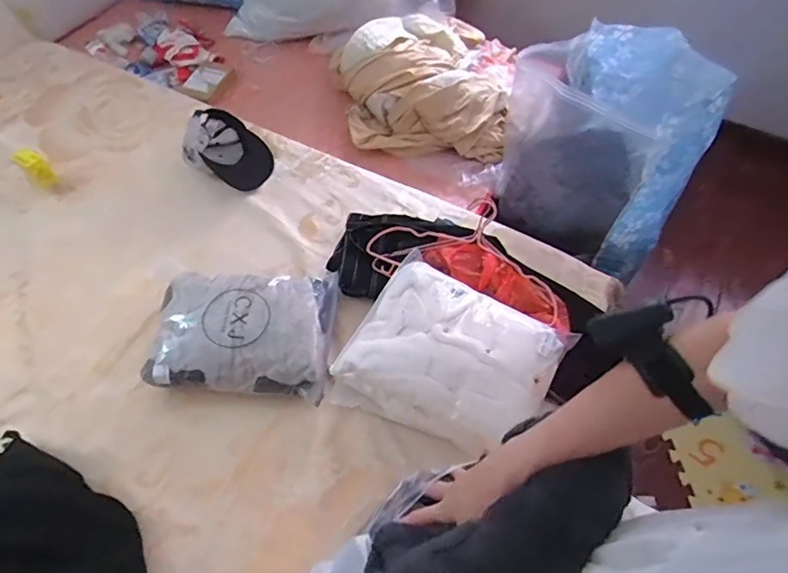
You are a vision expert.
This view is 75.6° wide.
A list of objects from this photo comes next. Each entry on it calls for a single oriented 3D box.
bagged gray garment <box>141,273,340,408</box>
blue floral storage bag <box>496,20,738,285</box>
[{"bbox_3d":[-0.314,0.086,1.070,0.365,0.097,0.279,3,59,1],"label":"bagged gray garment"},{"bbox_3d":[0.562,-0.404,1.419,0.490,0.462,0.530,17,60,9],"label":"blue floral storage bag"}]

